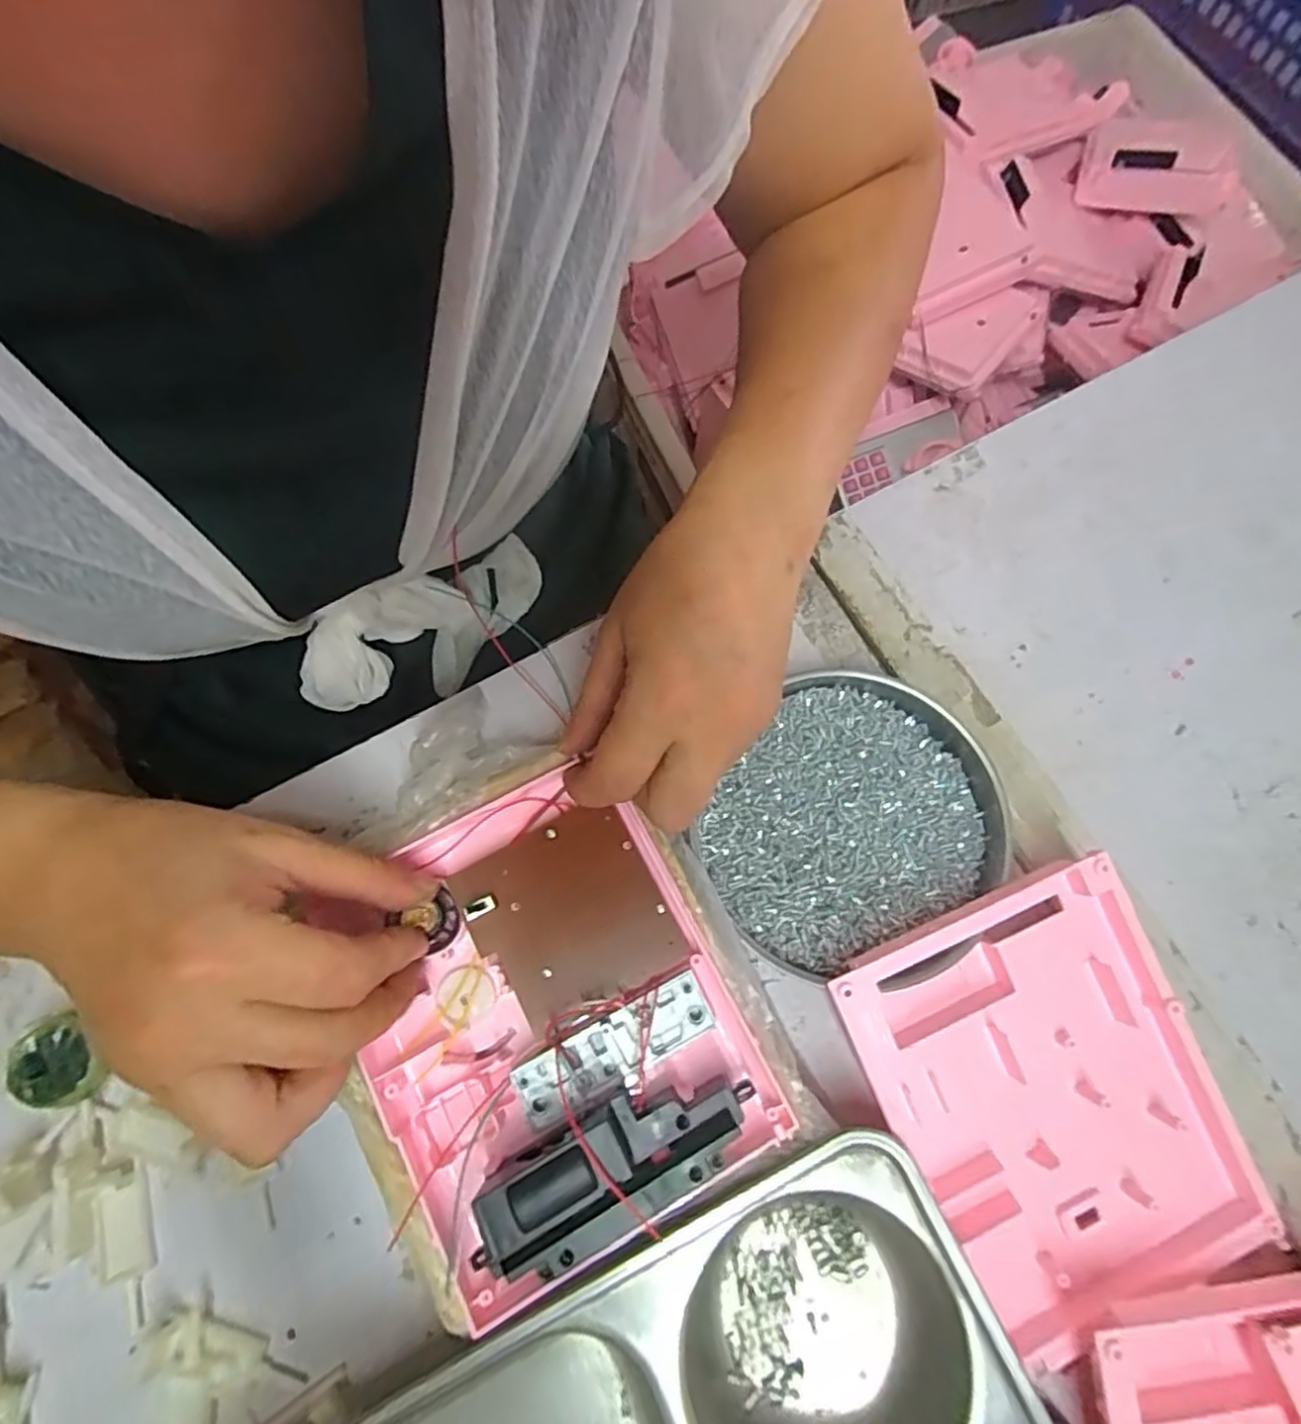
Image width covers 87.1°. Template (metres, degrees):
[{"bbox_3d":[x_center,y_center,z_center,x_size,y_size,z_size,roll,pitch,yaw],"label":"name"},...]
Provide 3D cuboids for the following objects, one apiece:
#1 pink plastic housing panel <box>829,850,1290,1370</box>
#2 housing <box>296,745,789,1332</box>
[{"bbox_3d":[0.159,0.155,0.271,0.124,0.016,0.152,-23,82,-6],"label":"pink plastic housing panel"},{"bbox_3d":[-0.043,0.109,0.256,0.138,0.038,0.163,-26,74,-8],"label":"housing"}]

